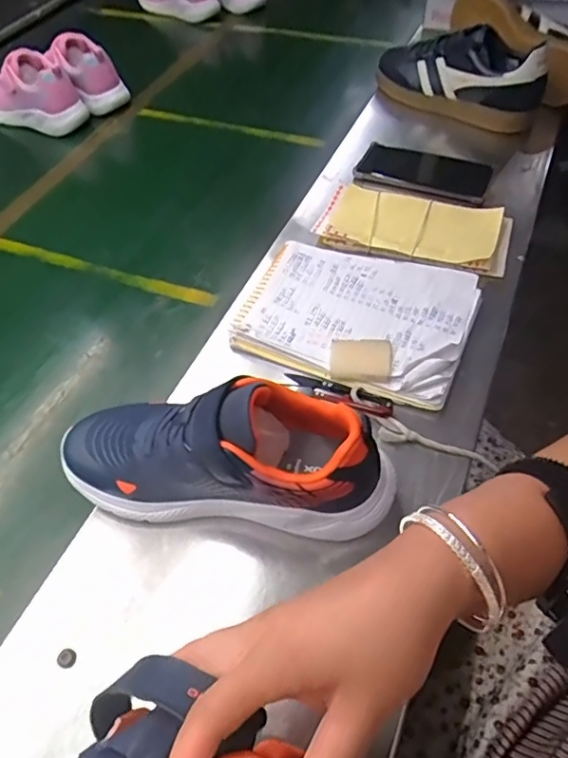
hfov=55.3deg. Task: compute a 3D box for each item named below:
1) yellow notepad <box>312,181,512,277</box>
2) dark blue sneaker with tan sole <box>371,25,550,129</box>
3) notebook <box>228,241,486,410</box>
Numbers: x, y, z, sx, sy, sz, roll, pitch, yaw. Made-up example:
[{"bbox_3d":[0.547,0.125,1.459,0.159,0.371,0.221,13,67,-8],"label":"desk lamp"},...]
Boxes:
[{"bbox_3d":[0.146,-0.175,0.612,0.206,0.022,0.120,15,52,19],"label":"yellow notepad"},{"bbox_3d":[0.242,-0.423,0.766,0.089,0.127,0.254,-32,53,-21],"label":"dark blue sneaker with tan sole"},{"bbox_3d":[0.069,-0.067,0.538,0.216,0.024,0.164,18,53,21],"label":"notebook"}]

